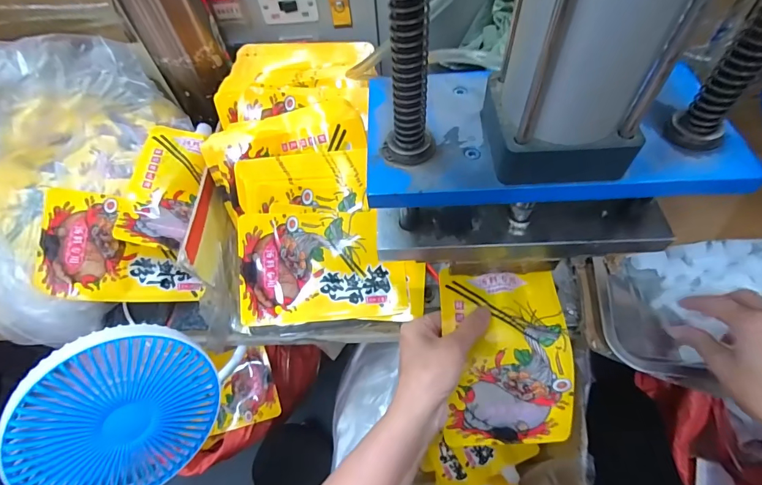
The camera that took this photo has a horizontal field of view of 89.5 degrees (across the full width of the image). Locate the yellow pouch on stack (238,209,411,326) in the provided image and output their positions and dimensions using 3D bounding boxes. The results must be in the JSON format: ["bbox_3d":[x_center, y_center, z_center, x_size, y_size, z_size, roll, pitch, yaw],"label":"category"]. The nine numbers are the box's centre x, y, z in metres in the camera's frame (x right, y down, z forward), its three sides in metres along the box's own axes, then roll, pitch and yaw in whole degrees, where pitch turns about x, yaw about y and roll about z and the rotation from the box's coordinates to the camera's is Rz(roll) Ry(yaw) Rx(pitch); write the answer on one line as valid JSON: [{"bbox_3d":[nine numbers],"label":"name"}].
[{"bbox_3d":[-0.061,0.024,0.412,0.172,0.023,0.115,-4,84,-9],"label":"yellow pouch on stack"}]

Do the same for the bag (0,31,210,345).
[{"bbox_3d":[-0.331,-0.080,0.419,0.211,0.205,0.289,-21,58,-9],"label":"bag"}]

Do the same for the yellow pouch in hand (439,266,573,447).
[{"bbox_3d":[0.118,0.107,0.371,0.114,0.051,0.151,-1,57,4],"label":"yellow pouch in hand"}]

